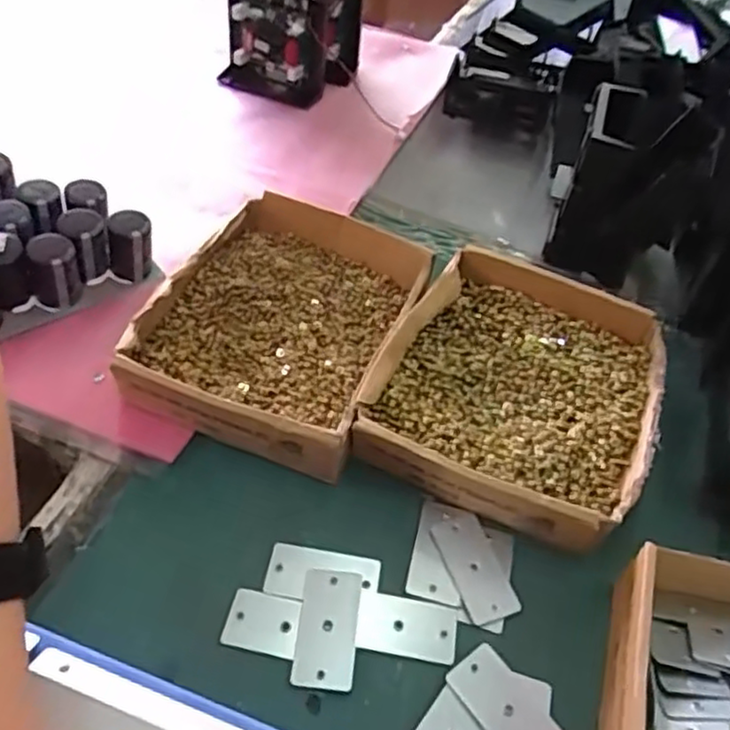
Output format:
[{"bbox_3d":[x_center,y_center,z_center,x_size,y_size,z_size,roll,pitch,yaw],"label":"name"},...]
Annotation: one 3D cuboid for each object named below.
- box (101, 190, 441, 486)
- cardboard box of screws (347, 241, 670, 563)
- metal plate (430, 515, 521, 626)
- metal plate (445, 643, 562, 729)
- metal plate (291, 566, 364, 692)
[{"bbox_3d":[-0.062,-0.035,0.537,0.173,0.059,0.228,19,49,10],"label":"box"},{"bbox_3d":[0.118,0.014,0.519,0.196,0.050,0.231,21,49,13],"label":"cardboard box of screws"},{"bbox_3d":[0.072,0.130,0.439,0.036,0.004,0.067,-14,55,-19],"label":"metal plate"},{"bbox_3d":[0.080,0.193,0.382,0.035,0.004,0.069,-28,57,-28],"label":"metal plate"},{"bbox_3d":[-0.022,0.155,0.406,0.035,0.006,0.069,7,48,0],"label":"metal plate"}]

